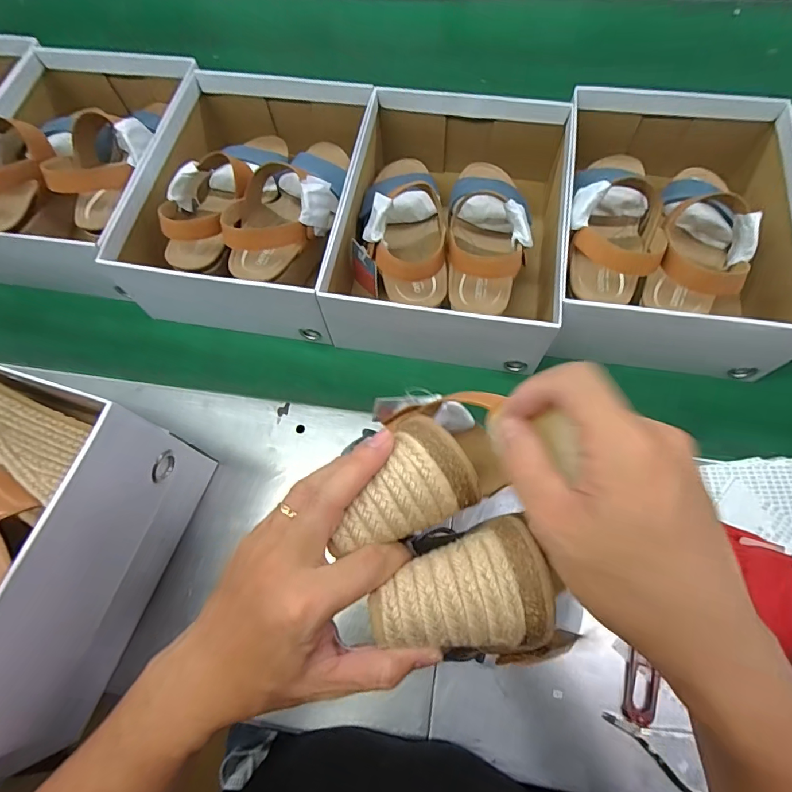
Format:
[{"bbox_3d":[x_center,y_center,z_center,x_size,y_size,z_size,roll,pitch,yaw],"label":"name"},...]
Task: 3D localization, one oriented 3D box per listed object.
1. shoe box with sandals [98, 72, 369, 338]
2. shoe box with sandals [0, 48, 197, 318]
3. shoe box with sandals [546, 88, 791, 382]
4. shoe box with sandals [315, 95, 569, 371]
[{"bbox_3d":[-0.161,-0.247,0.540,0.237,0.117,0.344,9,69,6],"label":"shoe box with sandals"},{"bbox_3d":[-0.388,-0.298,0.577,0.236,0.149,0.343,11,69,7],"label":"shoe box with sandals"},{"bbox_3d":[0.301,-0.190,0.496,0.235,0.121,0.313,8,69,6],"label":"shoe box with sandals"},{"bbox_3d":[0.066,-0.205,0.517,0.232,0.126,0.302,10,69,6],"label":"shoe box with sandals"}]

